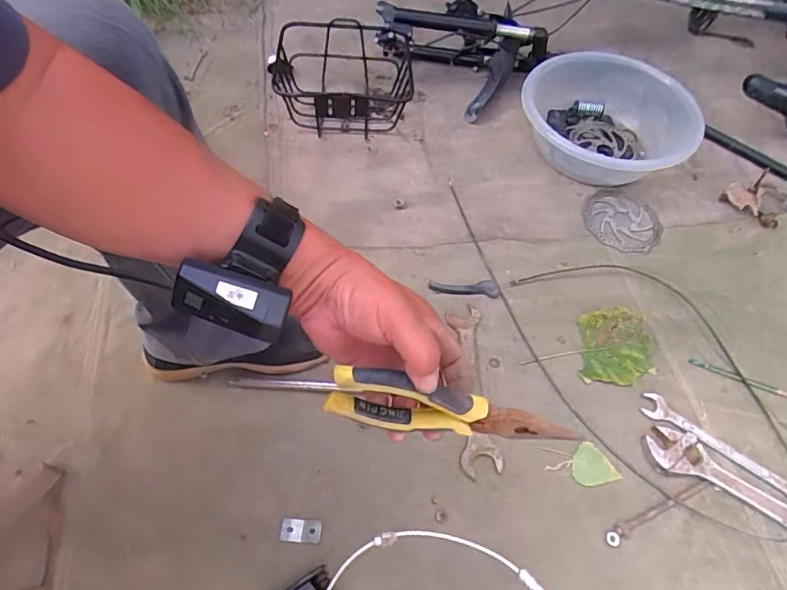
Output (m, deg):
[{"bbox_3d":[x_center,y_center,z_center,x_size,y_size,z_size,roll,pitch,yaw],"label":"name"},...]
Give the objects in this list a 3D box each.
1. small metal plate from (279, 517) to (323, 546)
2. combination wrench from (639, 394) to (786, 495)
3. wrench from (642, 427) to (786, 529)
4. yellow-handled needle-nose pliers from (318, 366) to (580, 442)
[{"bbox_3d":[-0.121,0.308,0.618,0.052,0.004,0.028,5,59,0],"label":"small metal plate"},{"bbox_3d":[0.486,0.223,0.691,0.249,0.009,0.039,31,62,15],"label":"combination wrench"},{"bbox_3d":[0.490,0.268,0.659,0.282,0.011,0.065,27,61,12],"label":"wrench"},{"bbox_3d":[0.043,0.086,0.342,0.178,0.042,0.024,12,58,-8],"label":"yellow-handled needle-nose pliers"}]

